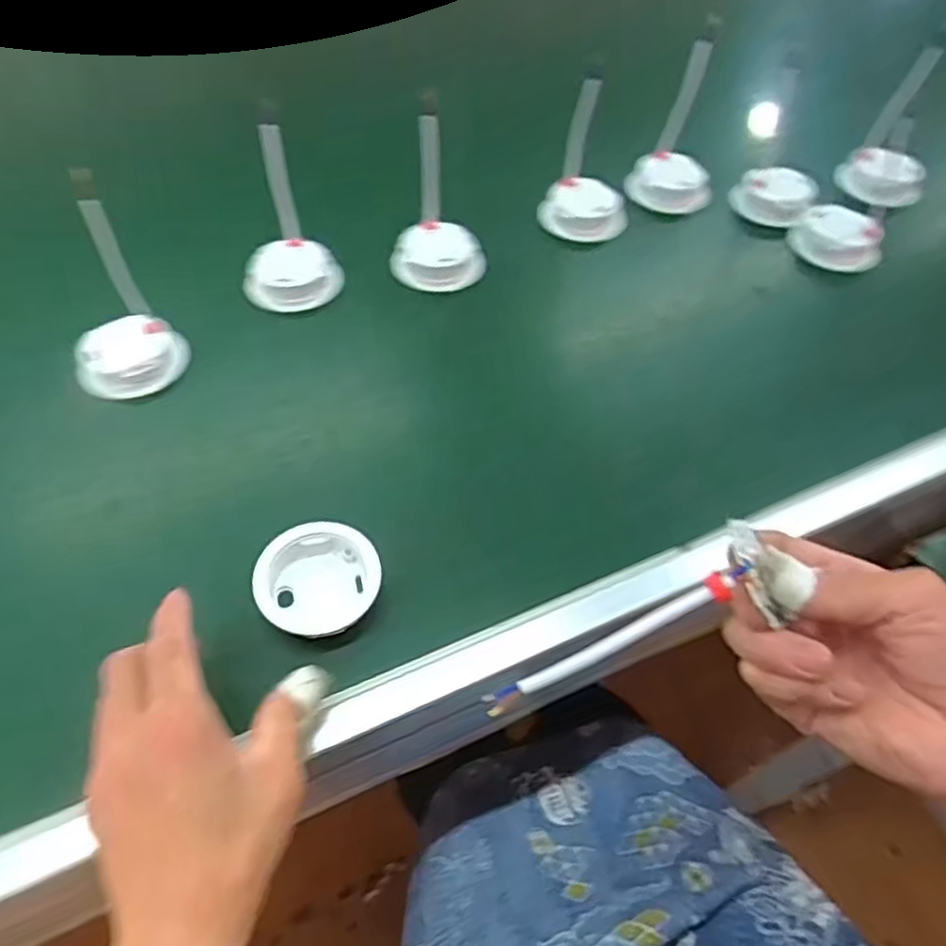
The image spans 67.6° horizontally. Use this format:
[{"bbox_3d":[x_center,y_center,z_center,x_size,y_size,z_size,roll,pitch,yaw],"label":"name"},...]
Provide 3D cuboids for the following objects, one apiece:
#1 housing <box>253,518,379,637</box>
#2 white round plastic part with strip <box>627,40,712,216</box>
[{"bbox_3d":[-0.093,0.065,0.427,0.071,0.025,0.065,-21,60,-16],"label":"housing"},{"bbox_3d":[0.191,-0.316,0.652,0.072,0.143,0.026,9,18,3],"label":"white round plastic part with strip"}]

